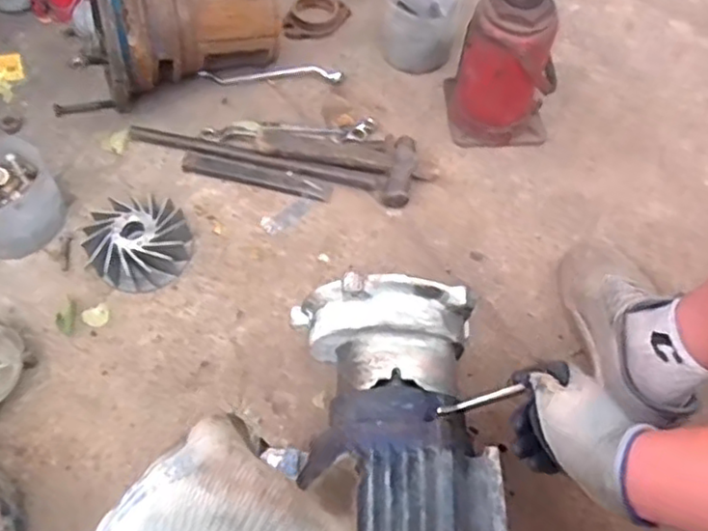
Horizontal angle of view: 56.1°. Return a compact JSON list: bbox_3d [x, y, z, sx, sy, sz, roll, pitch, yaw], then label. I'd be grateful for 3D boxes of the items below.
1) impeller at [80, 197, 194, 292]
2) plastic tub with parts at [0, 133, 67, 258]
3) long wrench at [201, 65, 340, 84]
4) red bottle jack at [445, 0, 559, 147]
[{"bbox_3d":[-0.295,-0.032,0.912,0.134,0.050,0.124,0,60,0],"label":"impeller"},{"bbox_3d":[-0.488,-0.091,0.919,0.146,0.085,0.148,0,60,0],"label":"plastic tub with parts"},{"bbox_3d":[-0.135,-0.311,1.085,0.231,0.015,0.027,-2,60,-1],"label":"long wrench"},{"bbox_3d":[0.220,-0.297,0.954,0.162,0.286,0.116,15,61,8],"label":"red bottle jack"}]

